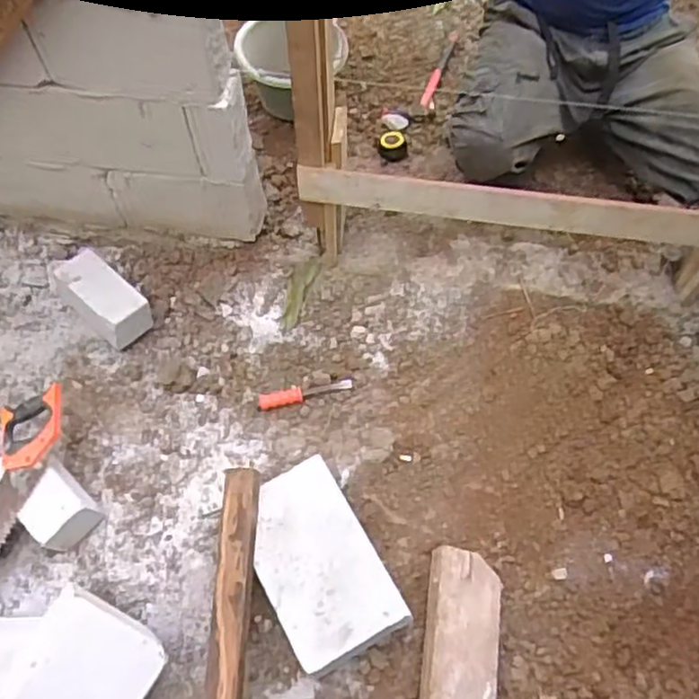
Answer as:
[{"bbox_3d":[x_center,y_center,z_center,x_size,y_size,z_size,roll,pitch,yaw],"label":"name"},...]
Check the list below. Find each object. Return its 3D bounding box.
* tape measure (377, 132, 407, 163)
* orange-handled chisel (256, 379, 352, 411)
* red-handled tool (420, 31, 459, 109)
[{"bbox_3d":[0.103,-0.488,1.667,0.067,0.029,0.076,-5,65,-2],"label":"tape measure"},{"bbox_3d":[-0.093,0.088,1.448,0.196,0.025,0.037,-13,65,-5],"label":"orange-handled chisel"},{"bbox_3d":[0.228,-0.708,1.749,0.035,0.018,0.272,16,65,6],"label":"red-handled tool"}]

